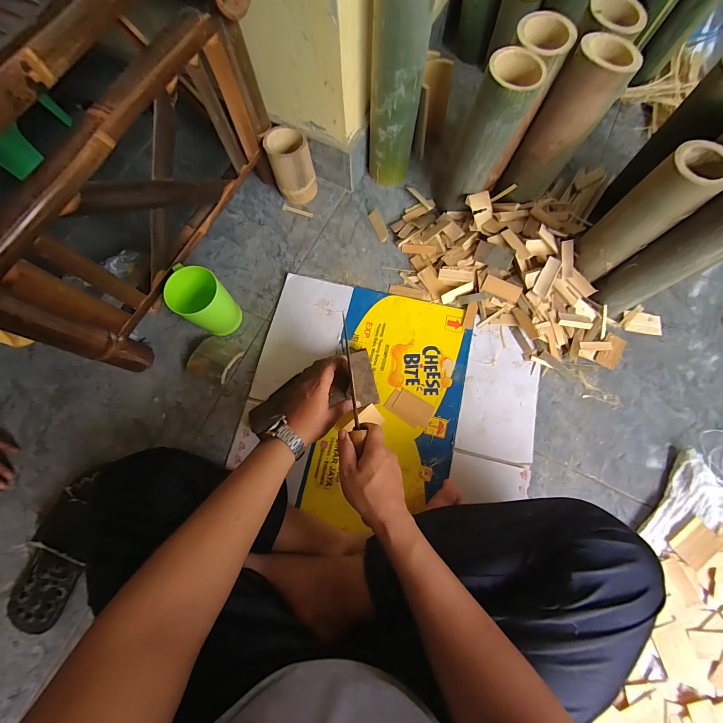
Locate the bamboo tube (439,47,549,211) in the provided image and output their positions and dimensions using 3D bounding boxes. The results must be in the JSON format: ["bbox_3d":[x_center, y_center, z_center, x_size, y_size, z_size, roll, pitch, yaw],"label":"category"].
[{"bbox_3d":[0.224,-0.392,0.576,0.087,0.239,0.089,24,77,7],"label":"bamboo tube"}]

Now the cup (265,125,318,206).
[{"bbox_3d":[-0.147,-0.410,0.679,0.081,0.124,0.081,0,75,1],"label":"cup"}]

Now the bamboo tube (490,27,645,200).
[{"bbox_3d":[0.349,-0.406,0.572,0.102,0.240,0.090,34,78,9],"label":"bamboo tube"}]

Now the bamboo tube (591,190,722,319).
[{"bbox_3d":[0.508,-0.170,0.516,0.097,0.241,0.077,-30,77,-7],"label":"bamboo tube"}]

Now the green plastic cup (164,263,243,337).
[{"bbox_3d":[-0.291,-0.106,0.589,0.108,0.134,0.082,26,77,7],"label":"green plastic cup"}]

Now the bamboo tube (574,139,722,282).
[{"bbox_3d":[0.442,-0.228,0.510,0.078,0.207,0.078,-38,78,-9],"label":"bamboo tube"}]

